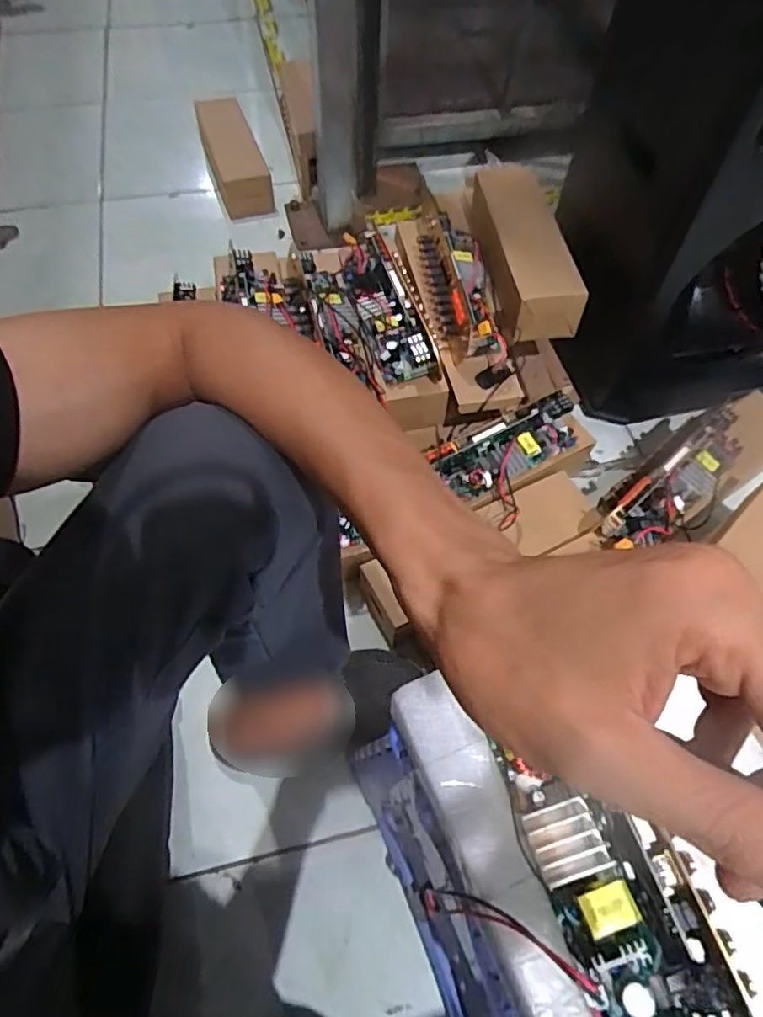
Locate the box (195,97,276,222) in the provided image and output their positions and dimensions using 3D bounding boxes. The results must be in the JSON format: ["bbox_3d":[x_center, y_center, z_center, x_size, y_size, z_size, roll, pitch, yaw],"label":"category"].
[{"bbox_3d":[-0.301,-0.711,1.193,0.095,0.081,0.340,-17,61,-11],"label":"box"}]

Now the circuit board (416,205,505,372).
[{"bbox_3d":[0.107,-0.315,0.830,0.094,0.051,0.270,-6,60,-5],"label":"circuit board"}]

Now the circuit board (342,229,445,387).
[{"bbox_3d":[0.004,-0.273,0.795,0.074,0.029,0.242,-23,69,8],"label":"circuit board"}]

